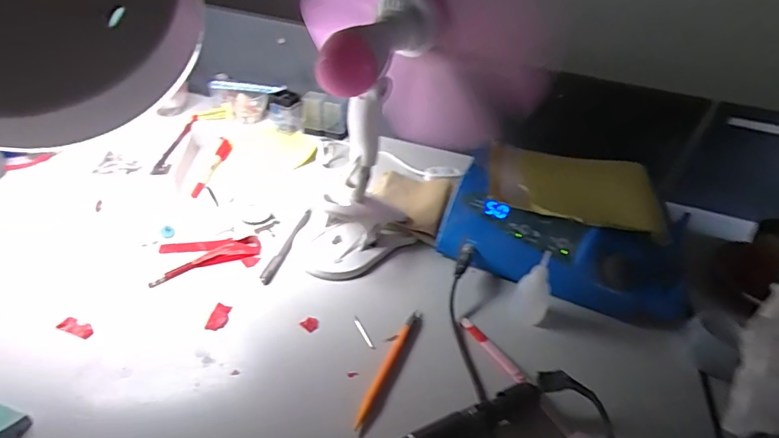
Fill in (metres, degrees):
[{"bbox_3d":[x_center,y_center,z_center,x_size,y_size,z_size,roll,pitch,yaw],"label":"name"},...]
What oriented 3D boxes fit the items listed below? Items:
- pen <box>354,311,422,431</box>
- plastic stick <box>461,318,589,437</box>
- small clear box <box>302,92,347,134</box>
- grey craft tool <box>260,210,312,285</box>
[{"bbox_3d":[0.000,0.131,0.428,0.010,0.007,0.135,20,41,17],"label":"pen"},{"bbox_3d":[0.121,0.148,0.419,0.015,0.008,0.168,-19,45,-29],"label":"plastic stick"},{"bbox_3d":[-0.103,-0.166,0.736,0.069,0.057,0.014,13,39,8],"label":"small clear box"},{"bbox_3d":[-0.115,0.026,0.541,0.011,0.010,0.129,14,39,9],"label":"grey craft tool"}]

